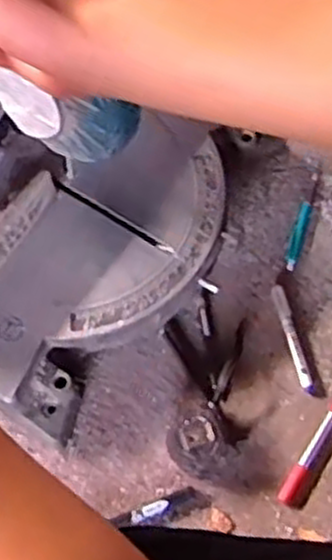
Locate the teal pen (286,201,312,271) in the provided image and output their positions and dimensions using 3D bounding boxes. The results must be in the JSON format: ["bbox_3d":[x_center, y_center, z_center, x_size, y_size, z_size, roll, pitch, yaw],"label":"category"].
[{"bbox_3d":[0.164,-0.055,0.995,0.016,0.009,0.093,17,69,6],"label":"teal pen"}]

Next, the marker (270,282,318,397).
[{"bbox_3d":[0.148,0.067,0.937,0.016,0.009,0.136,-11,69,-6],"label":"marker"}]

